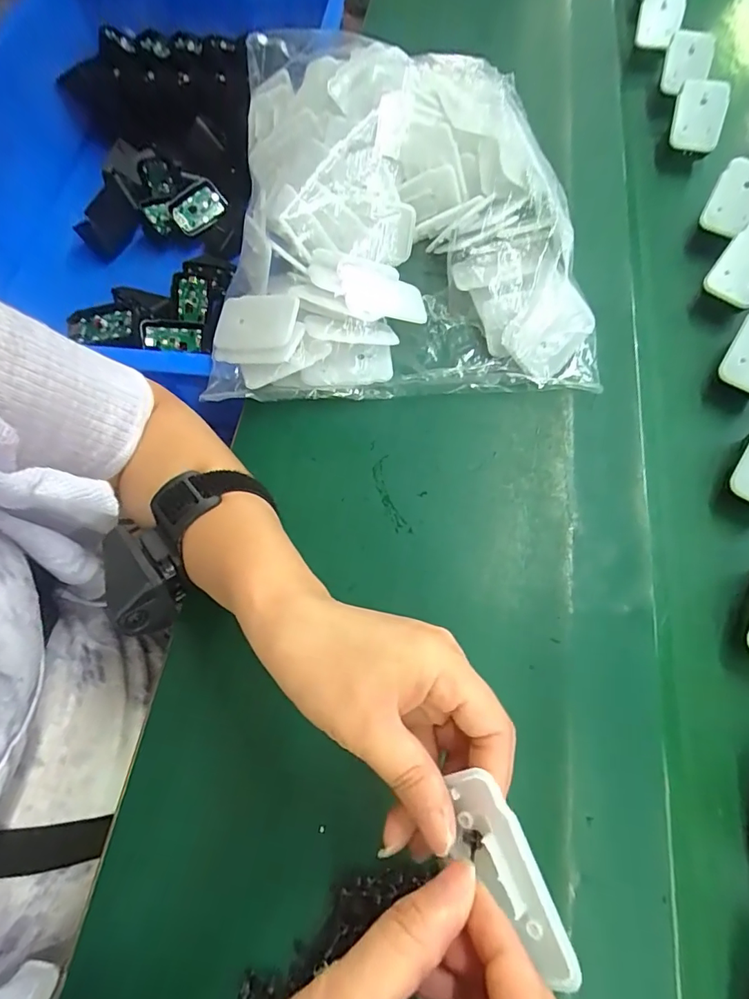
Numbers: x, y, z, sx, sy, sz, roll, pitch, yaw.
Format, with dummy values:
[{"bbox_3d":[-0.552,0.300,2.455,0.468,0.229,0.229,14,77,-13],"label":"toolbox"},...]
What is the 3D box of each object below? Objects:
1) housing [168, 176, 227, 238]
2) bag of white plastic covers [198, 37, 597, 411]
[{"bbox_3d":[-0.220,-0.363,0.589,0.067,0.045,0.011,-45,31,-5],"label":"housing"},{"bbox_3d":[0.020,-0.243,0.388,0.288,0.081,0.335,-1,69,1],"label":"bag of white plastic covers"}]

